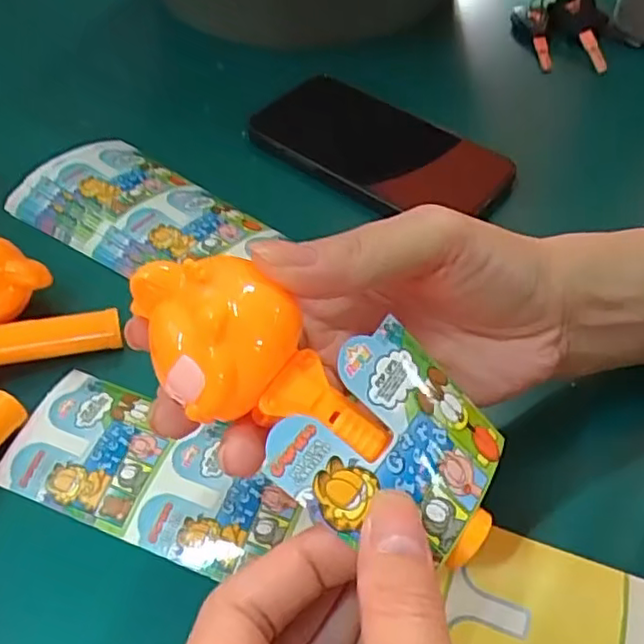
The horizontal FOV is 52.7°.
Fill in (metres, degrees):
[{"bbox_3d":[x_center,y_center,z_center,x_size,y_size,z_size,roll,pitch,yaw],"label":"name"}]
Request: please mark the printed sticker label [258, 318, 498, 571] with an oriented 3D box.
[{"bbox_3d":[0.021,0.035,0.180,0.055,0.007,0.056,43,65,-1],"label":"printed sticker label"}]

